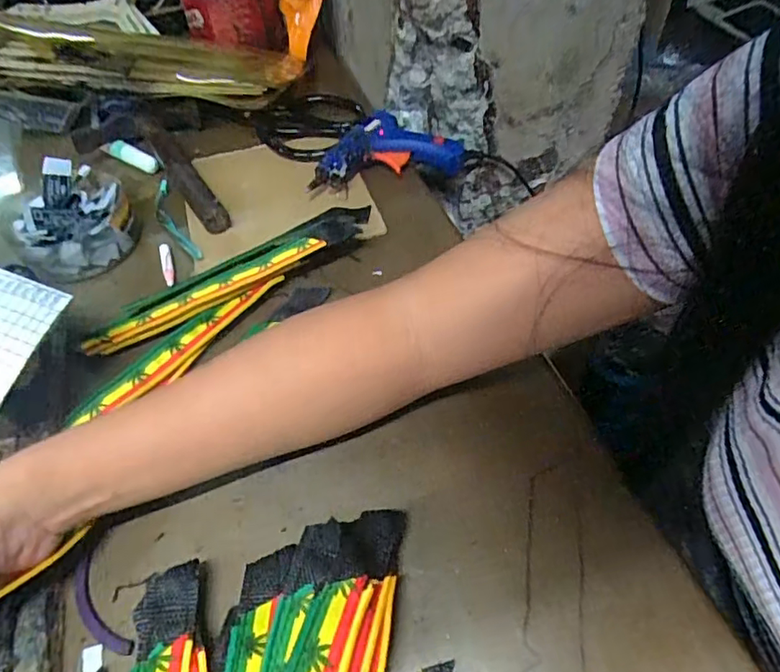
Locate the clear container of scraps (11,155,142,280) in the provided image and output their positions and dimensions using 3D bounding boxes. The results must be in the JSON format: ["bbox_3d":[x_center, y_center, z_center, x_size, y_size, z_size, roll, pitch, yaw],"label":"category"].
[{"bbox_3d":[-0.263,-0.101,0.463,0.085,0.044,0.099,-23,56,-14],"label":"clear container of scraps"}]

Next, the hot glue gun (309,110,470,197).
[{"bbox_3d":[-0.004,-0.172,0.508,0.138,0.025,0.085,-5,54,-1],"label":"hot glue gun"}]

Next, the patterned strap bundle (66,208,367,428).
[{"bbox_3d":[-0.114,-0.050,0.422,0.234,0.025,0.049,-29,57,-17],"label":"patterned strap bundle"}]

